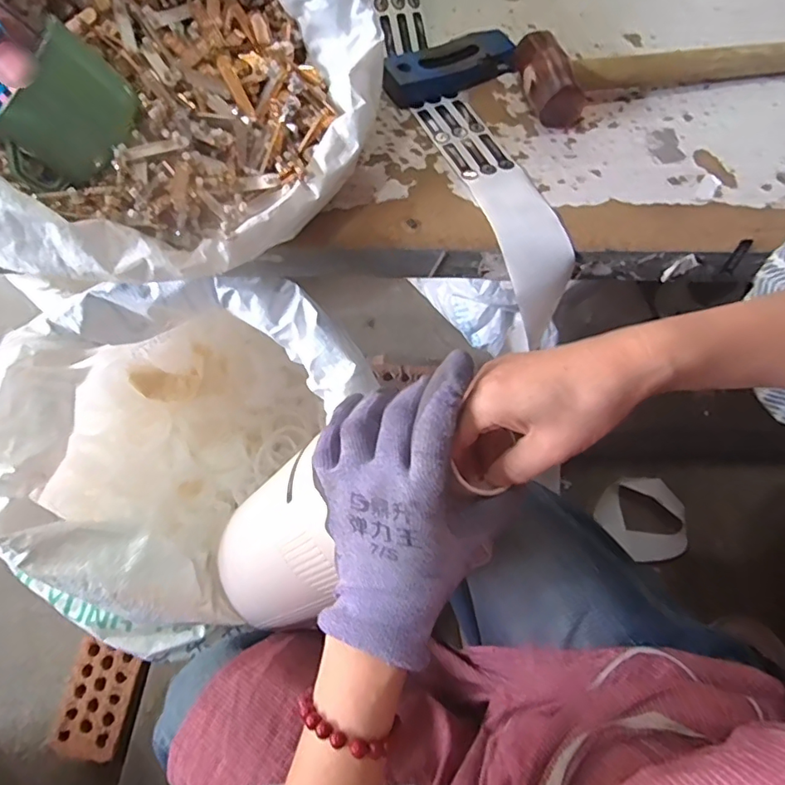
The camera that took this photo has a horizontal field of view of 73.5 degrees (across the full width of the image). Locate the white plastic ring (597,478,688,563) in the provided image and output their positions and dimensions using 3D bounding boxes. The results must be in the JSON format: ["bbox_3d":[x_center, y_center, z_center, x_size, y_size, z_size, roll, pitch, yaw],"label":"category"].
[{"bbox_3d":[0.428,0.214,0.892,0.027,0.127,0.142,-9,55,-52],"label":"white plastic ring"}]

